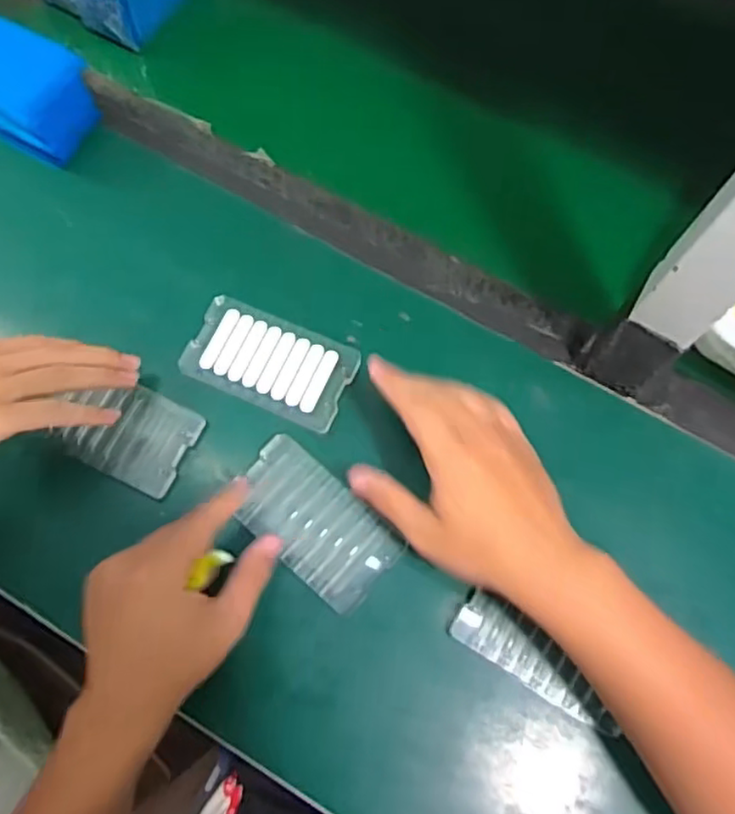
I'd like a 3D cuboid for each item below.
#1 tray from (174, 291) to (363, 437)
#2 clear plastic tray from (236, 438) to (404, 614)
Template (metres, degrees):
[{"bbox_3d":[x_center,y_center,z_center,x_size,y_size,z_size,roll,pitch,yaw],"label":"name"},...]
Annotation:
[{"bbox_3d":[-0.073,-0.035,0.506,0.121,0.008,0.069,23,73,6],"label":"tray"},{"bbox_3d":[-0.038,0.080,0.469,0.116,0.009,0.066,39,74,12],"label":"clear plastic tray"}]

